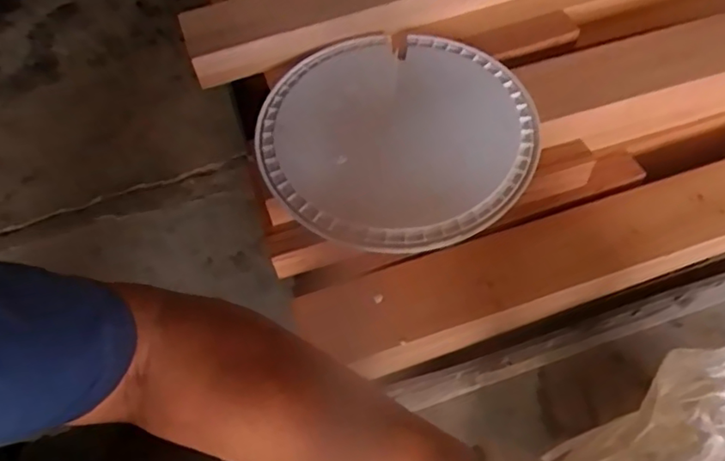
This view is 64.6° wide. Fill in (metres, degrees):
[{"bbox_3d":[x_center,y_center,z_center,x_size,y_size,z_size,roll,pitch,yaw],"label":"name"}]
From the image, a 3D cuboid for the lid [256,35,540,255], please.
[{"bbox_3d":[0.037,-0.105,0.616,0.278,0.023,0.281,-2,56,3],"label":"lid"}]

